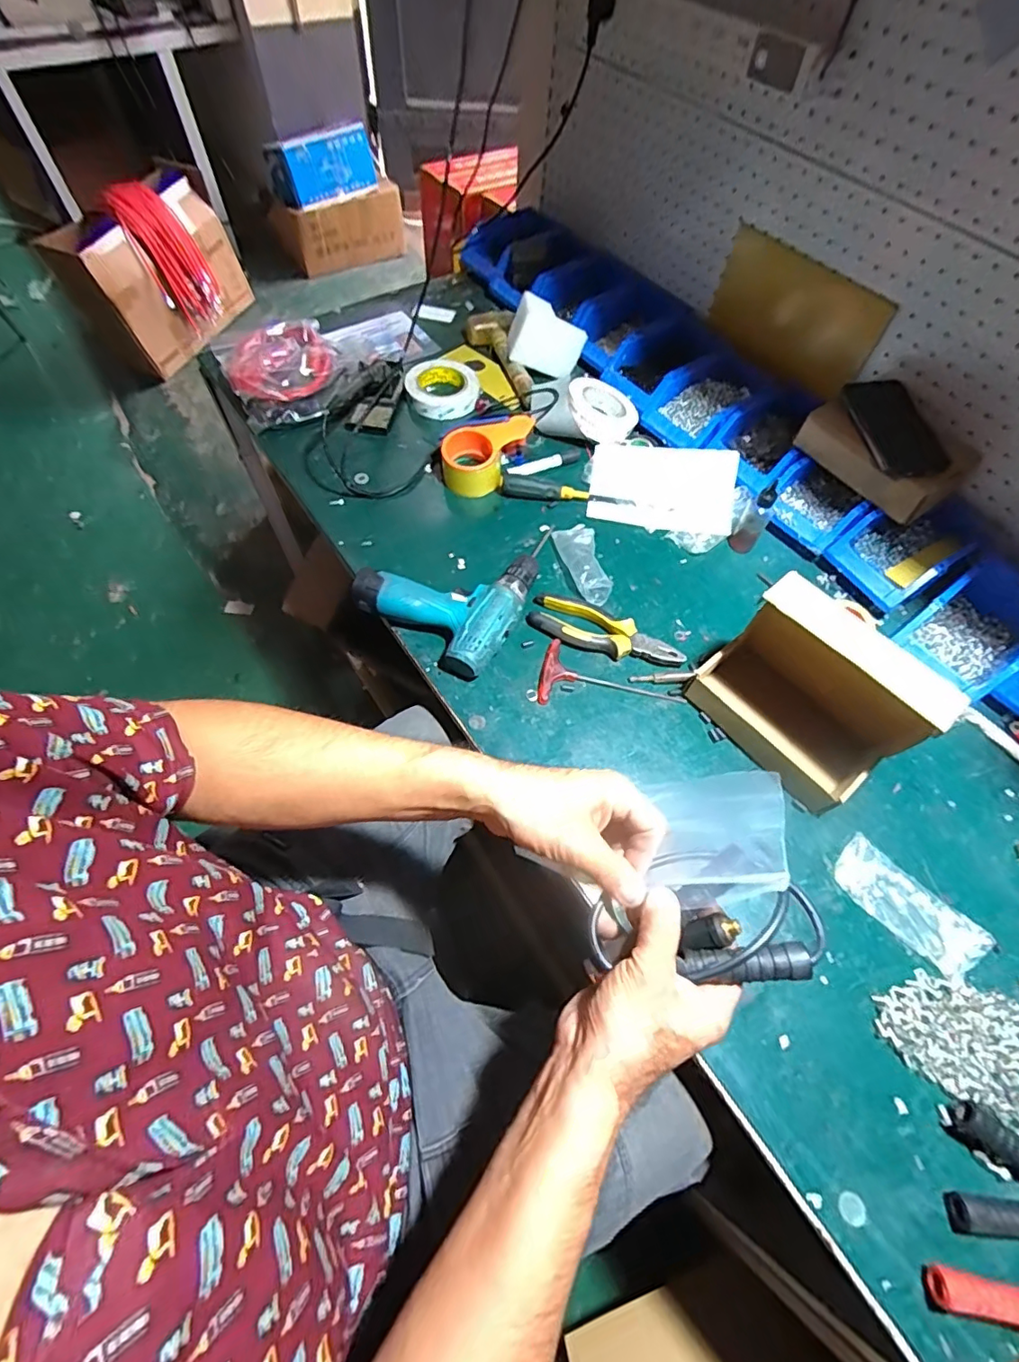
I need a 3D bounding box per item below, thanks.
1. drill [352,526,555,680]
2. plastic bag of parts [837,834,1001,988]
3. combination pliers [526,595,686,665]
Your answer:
[{"bbox_3d":[-0.066,-0.122,0.695,0.189,0.053,0.197,32,65,14],"label":"drill"},{"bbox_3d":[0.403,0.229,0.548,0.061,0.021,0.141,-37,69,-20],"label":"plastic bag of parts"},{"bbox_3d":[0.123,-0.065,0.688,0.196,0.017,0.064,17,62,6],"label":"combination pliers"}]

